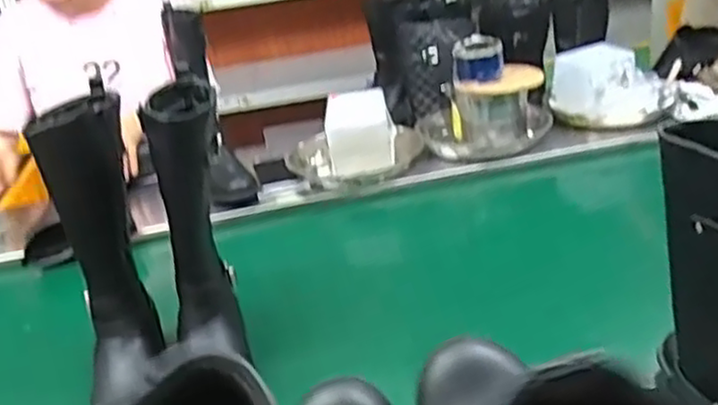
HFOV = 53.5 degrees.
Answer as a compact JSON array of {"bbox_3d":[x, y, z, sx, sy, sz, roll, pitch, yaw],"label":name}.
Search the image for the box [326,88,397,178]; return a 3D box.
[{"bbox_3d":[0.005,-0.123,1.269,0.122,0.129,0.072,-7,24,0],"label":"box"}]

